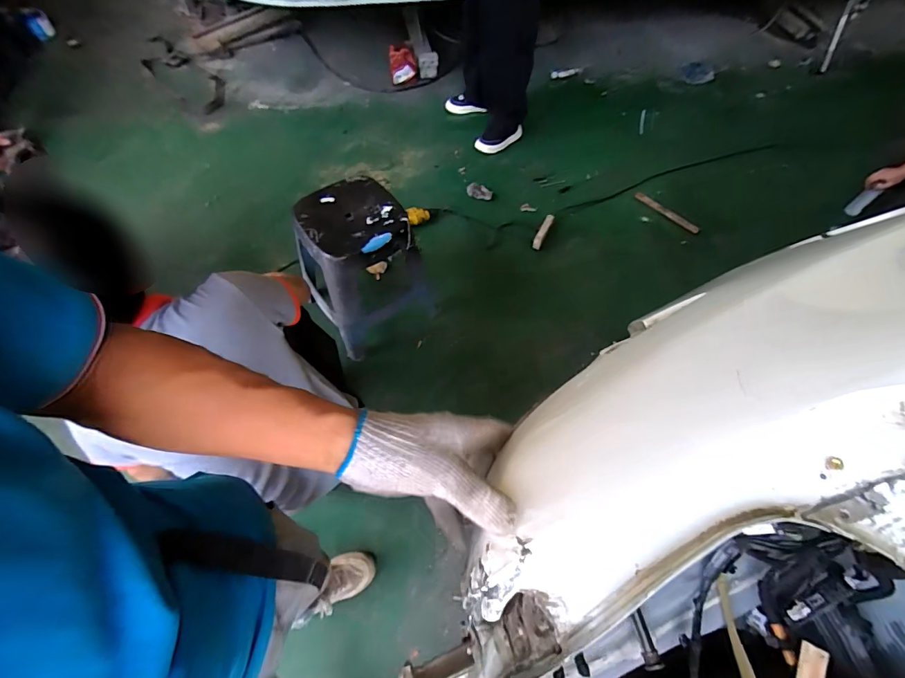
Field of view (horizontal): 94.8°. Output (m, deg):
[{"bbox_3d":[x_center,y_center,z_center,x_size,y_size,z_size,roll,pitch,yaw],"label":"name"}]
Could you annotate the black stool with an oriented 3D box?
[{"bbox_3d":[-0.289,-0.226,1.425,0.384,0.495,0.384,-13,62,-9],"label":"black stool"}]

